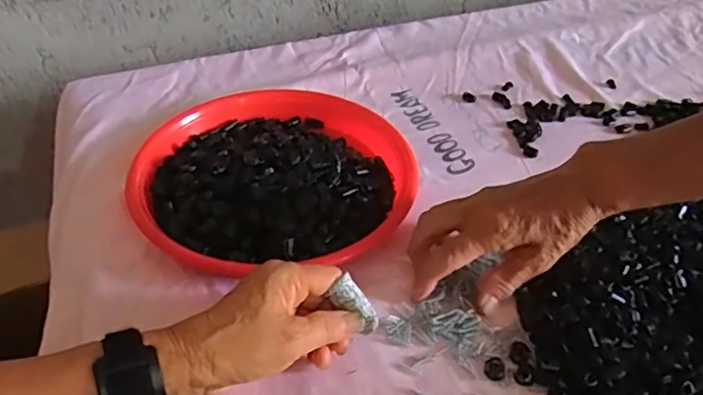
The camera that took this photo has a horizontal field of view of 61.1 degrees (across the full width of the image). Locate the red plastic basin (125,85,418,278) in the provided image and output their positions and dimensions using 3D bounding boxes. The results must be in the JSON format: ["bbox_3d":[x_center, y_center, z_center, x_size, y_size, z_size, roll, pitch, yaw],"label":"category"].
[{"bbox_3d":[-0.070,-0.030,0.557,0.246,0.037,0.251,1,42,-1],"label":"red plastic basin"}]

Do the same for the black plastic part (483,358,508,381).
[{"bbox_3d":[0.102,0.121,0.422,0.016,0.004,0.017,1,42,-1],"label":"black plastic part"}]

